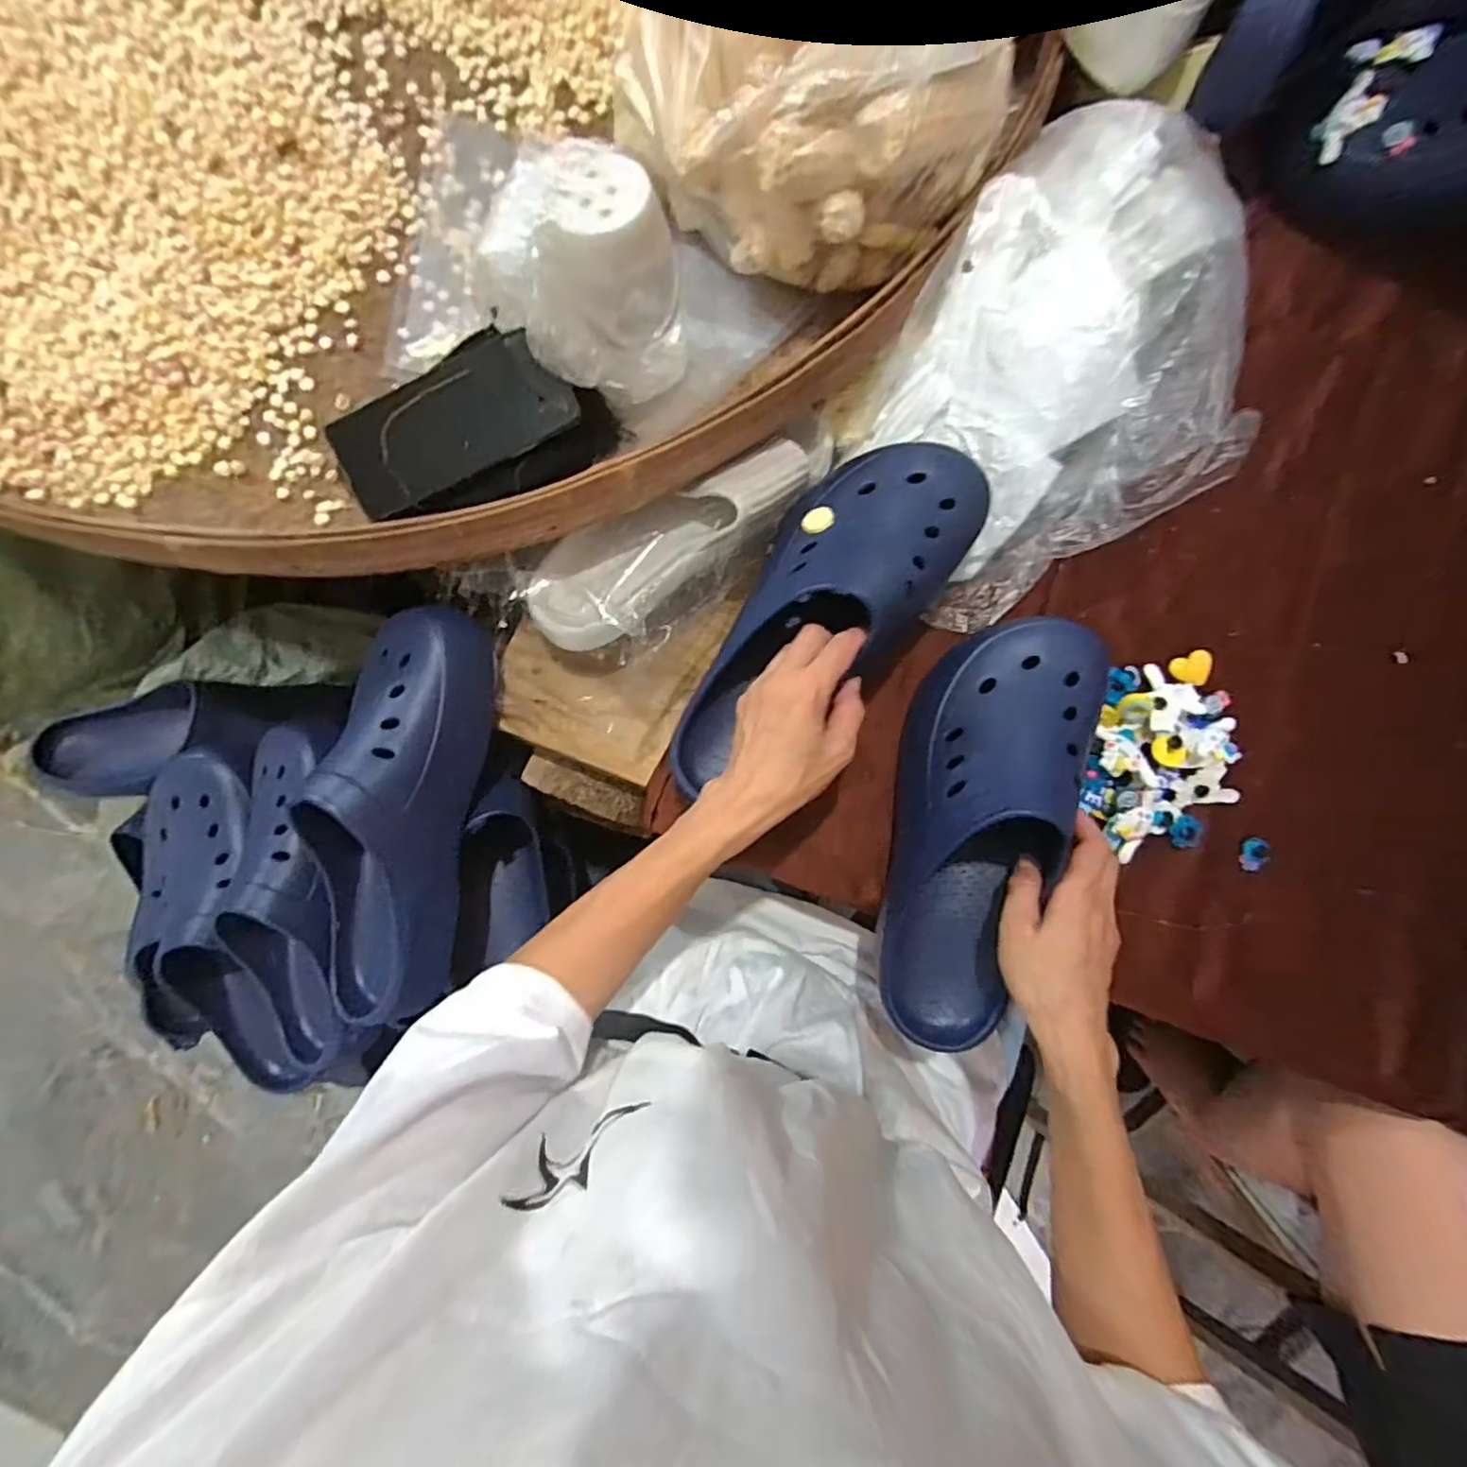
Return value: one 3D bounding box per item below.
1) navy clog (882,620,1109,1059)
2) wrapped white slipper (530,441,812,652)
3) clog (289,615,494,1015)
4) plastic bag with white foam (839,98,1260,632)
[{"bbox_3d":[0.172,0.063,0.443,0.105,0.114,0.293,16,89,-2],"label":"navy clog"},{"bbox_3d":[-0.039,-0.135,0.466,0.231,0.071,0.071,-31,84,-4],"label":"wrapped white slipper"},{"bbox_3d":[-0.238,0.056,0.450,0.097,0.083,0.286,8,84,-1],"label":"clog"},{"bbox_3d":[0.237,-0.263,0.470,0.218,0.125,0.333,30,84,4],"label":"plastic bag with white foam"}]

